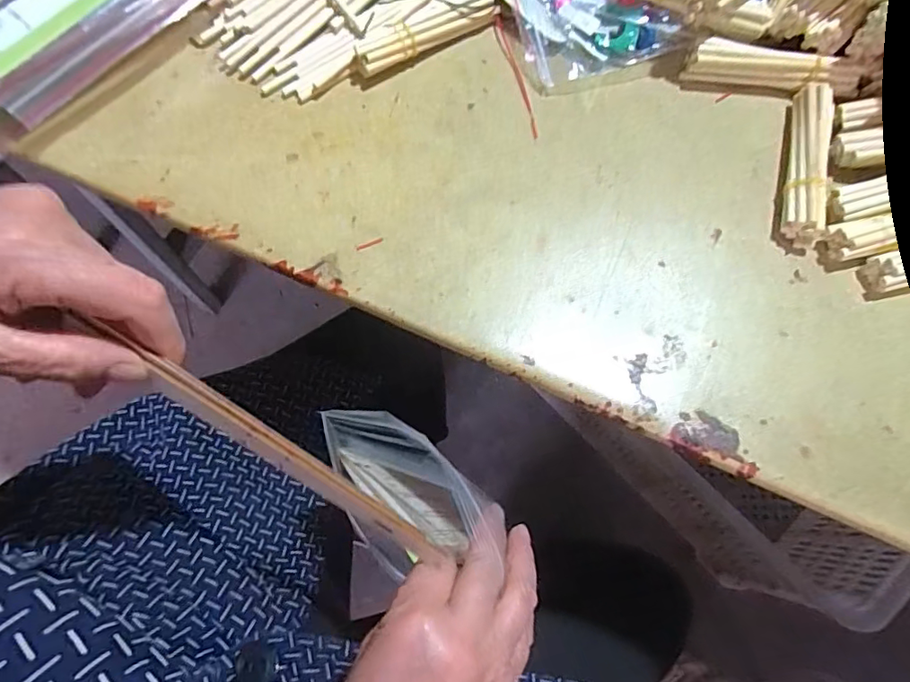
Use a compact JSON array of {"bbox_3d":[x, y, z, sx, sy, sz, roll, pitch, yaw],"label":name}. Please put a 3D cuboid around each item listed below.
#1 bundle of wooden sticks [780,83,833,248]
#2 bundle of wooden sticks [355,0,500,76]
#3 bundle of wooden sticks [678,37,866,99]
[{"bbox_3d":[0.202,-0.103,0.315,0.021,0.020,0.103,16,70,6],"label":"bundle of wooden sticks"},{"bbox_3d":[-0.018,-0.203,0.357,0.101,0.017,0.019,-30,72,-11],"label":"bundle of wooden sticks"},{"bbox_3d":[0.196,-0.167,0.342,0.100,0.021,0.017,12,70,4],"label":"bundle of wooden sticks"}]

